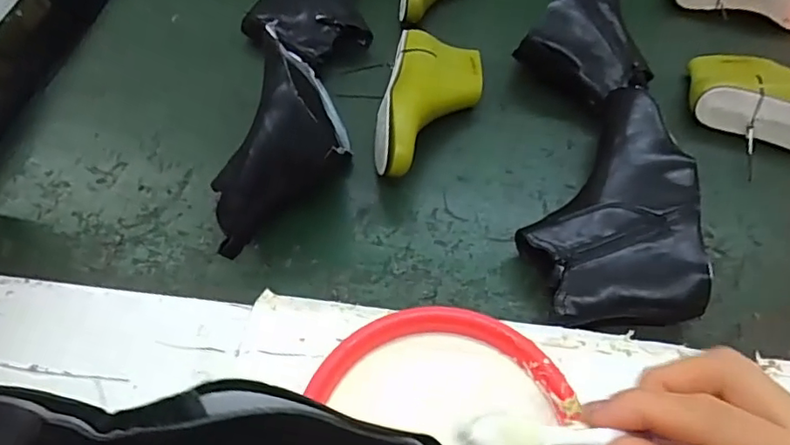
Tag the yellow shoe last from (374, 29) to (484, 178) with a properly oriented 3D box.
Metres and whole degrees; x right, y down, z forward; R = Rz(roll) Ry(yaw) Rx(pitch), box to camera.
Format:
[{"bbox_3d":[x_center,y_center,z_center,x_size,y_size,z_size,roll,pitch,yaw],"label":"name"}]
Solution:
[{"bbox_3d":[0.039,-0.133,0.636,0.108,0.071,0.227,11,56,7],"label":"yellow shoe last"}]

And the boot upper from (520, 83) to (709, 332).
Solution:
[{"bbox_3d":[0.205,-0.021,0.559,0.151,0.076,0.254,3,56,2],"label":"boot upper"}]

